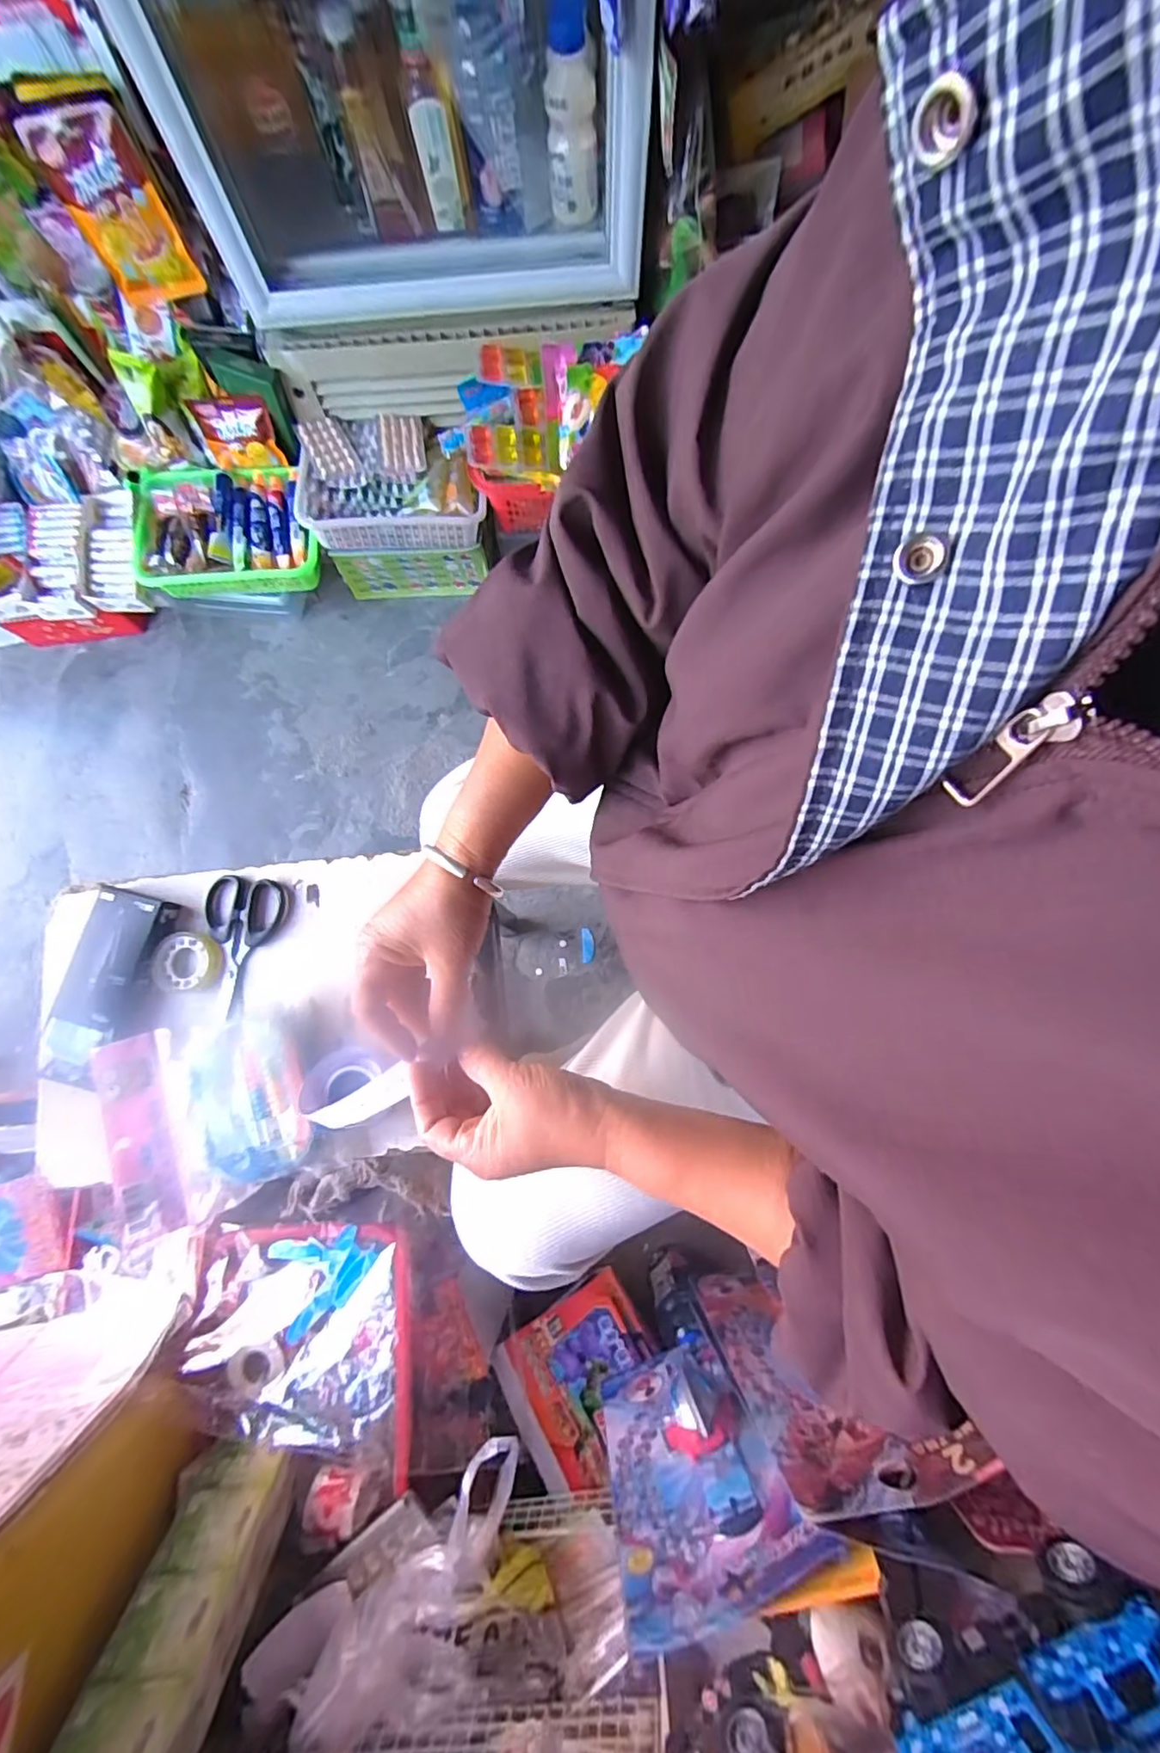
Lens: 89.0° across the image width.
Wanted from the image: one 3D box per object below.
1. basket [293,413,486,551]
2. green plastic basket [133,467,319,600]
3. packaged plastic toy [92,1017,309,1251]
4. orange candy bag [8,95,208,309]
[{"bbox_3d":[-0.291,-0.608,0.913,0.267,0.075,0.194,-8,79,0],"label":"basket"},{"bbox_3d":[-0.556,-0.548,0.932,0.279,0.061,0.210,-12,79,-1],"label":"green plastic basket"},{"bbox_3d":[-0.274,0.173,0.435,0.141,0.021,0.138,-20,80,-2],"label":"packaged plastic toy"},{"bbox_3d":[-0.577,-0.831,0.751,0.112,0.193,0.030,-21,80,-3],"label":"orange candy bag"}]

